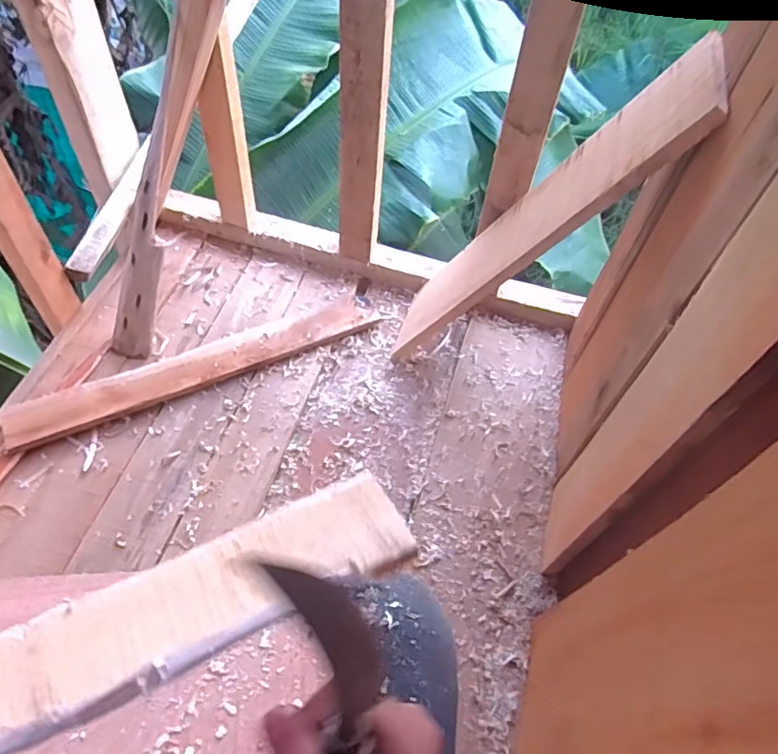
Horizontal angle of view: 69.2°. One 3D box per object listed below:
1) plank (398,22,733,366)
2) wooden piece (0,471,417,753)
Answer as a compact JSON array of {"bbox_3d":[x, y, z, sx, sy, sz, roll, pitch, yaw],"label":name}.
[{"bbox_3d":[0.154,-0.169,0.659,0.016,0.492,0.150,31,58,-18],"label":"plank"},{"bbox_3d":[-0.114,0.103,0.208,0.259,0.012,0.046,-22,58,-19],"label":"wooden piece"}]

